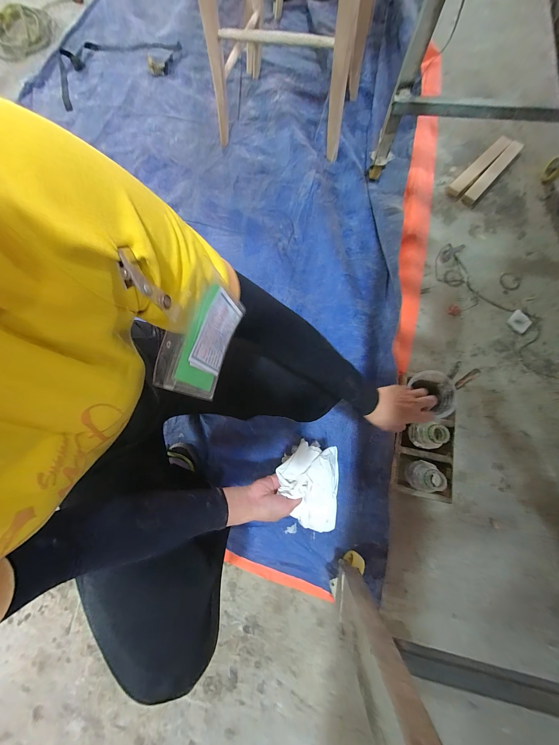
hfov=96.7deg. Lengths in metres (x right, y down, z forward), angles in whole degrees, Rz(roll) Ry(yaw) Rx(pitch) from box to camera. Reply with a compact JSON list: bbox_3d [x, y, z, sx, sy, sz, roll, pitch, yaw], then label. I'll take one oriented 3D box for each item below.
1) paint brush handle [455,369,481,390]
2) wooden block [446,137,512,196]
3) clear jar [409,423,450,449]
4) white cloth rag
[{"bbox_3d":[0.466,0.017,0.617,0.015,0.066,0.015,40,36,11],"label":"paint brush handle"},{"bbox_3d":[0.760,-0.788,0.948,0.346,0.019,0.051,-44,79,-9],"label":"wooden block"},{"bbox_3d":[0.335,0.143,0.569,0.052,0.082,0.060,9,76,4],"label":"clear jar"},{"bbox_3d":[0.057,0.215,0.477,0.117,0.050,0.147,10,76,4],"label":"white cloth rag"}]

